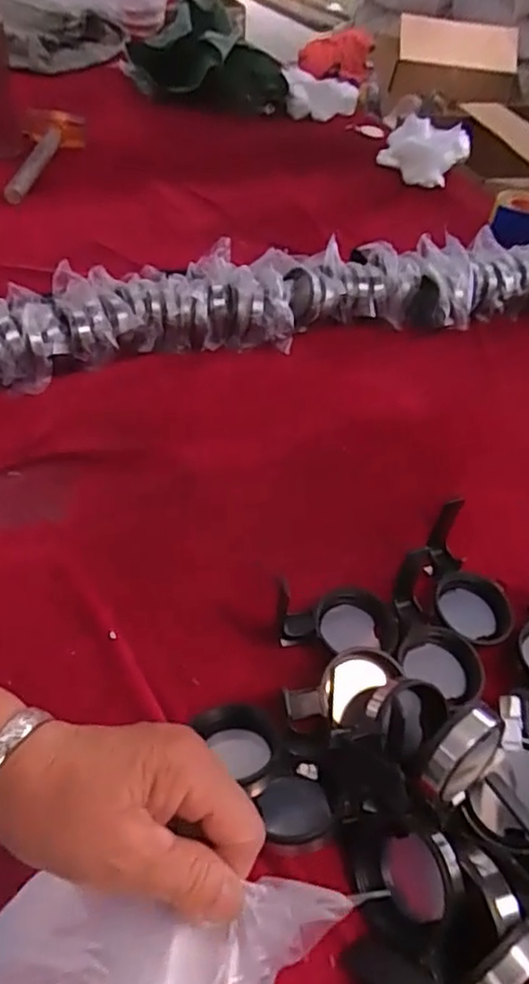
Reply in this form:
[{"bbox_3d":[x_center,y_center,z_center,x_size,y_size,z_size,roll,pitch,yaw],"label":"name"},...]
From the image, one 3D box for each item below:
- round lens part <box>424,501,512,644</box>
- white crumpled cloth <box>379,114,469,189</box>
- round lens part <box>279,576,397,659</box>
[{"bbox_3d":[0.179,0.074,0.582,0.082,0.060,0.122,-25,91,-25],"label":"round lens part"},{"bbox_3d":[0.319,-0.693,1.293,0.158,0.086,0.200,25,49,15],"label":"white crumpled cloth"},{"bbox_3d":[0.062,0.114,0.552,0.106,0.032,0.061,4,46,-23],"label":"round lens part"}]

